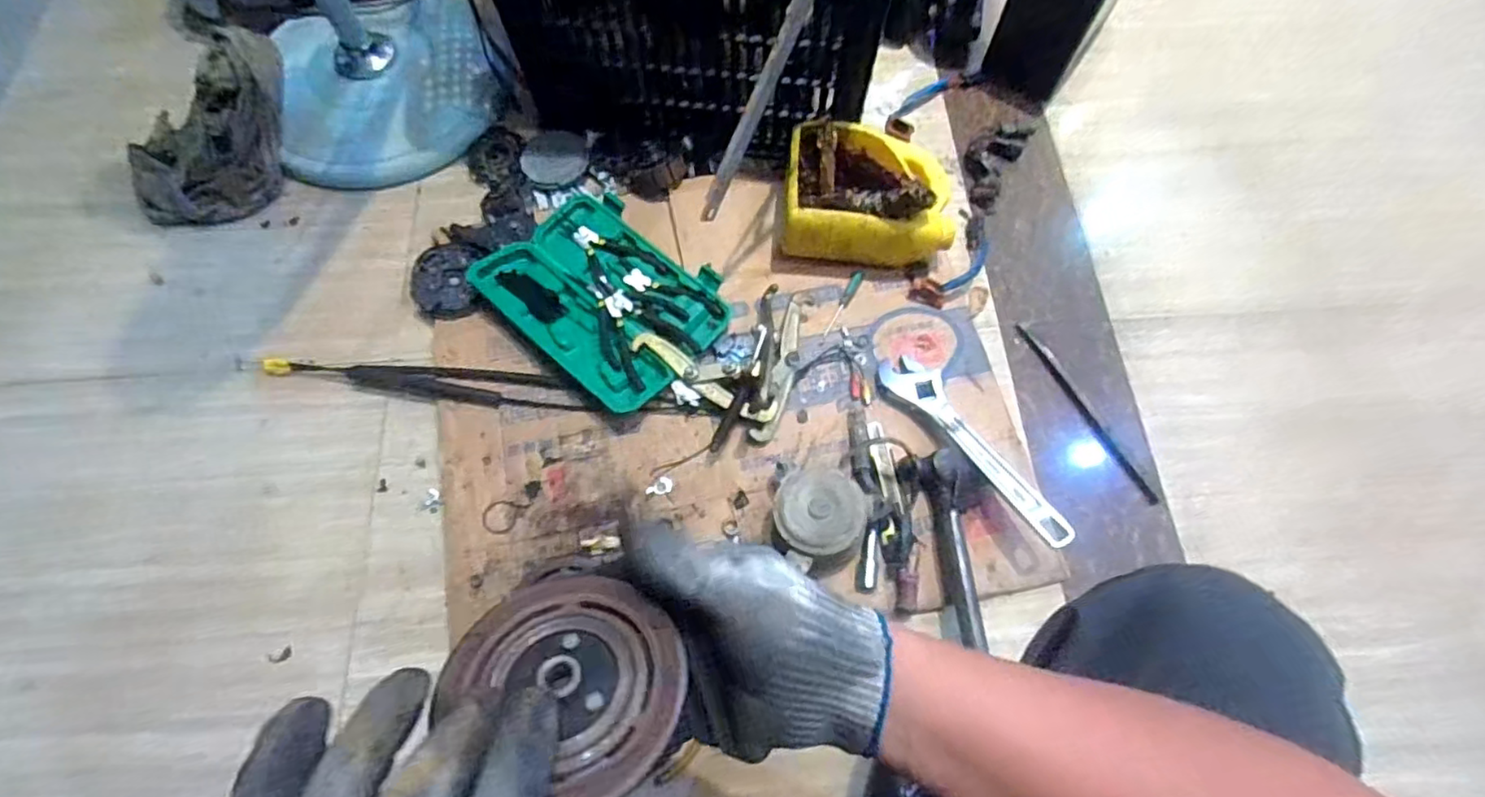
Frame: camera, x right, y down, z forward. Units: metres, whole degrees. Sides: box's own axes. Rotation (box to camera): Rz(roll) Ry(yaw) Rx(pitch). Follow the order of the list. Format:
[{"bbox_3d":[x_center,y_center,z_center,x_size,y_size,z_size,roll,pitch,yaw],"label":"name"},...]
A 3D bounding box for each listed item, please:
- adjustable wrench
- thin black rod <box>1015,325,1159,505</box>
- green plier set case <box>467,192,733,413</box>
[{"bbox_3d":[0.263,0.049,0.740,0.054,0.018,0.282,-32,60,-11],"label":"adjustable wrench"},{"bbox_3d":[0.420,0.015,0.796,0.015,0.008,0.261,-28,72,-10],"label":"thin black rod"},{"bbox_3d":[-0.177,-0.132,0.830,0.284,0.048,0.214,40,74,14],"label":"green plier set case"}]

